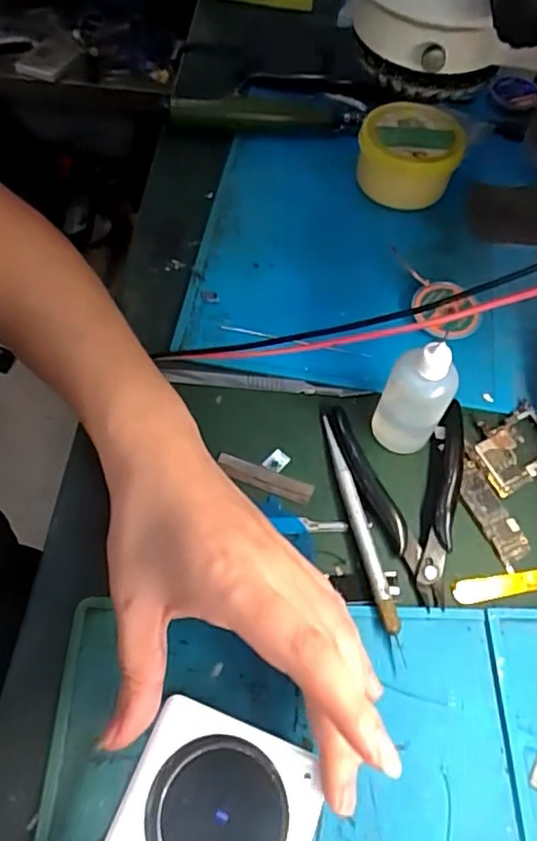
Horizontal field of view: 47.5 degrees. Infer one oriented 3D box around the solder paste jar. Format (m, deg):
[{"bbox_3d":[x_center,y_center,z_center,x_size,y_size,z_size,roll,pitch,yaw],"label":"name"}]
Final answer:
[{"bbox_3d":[0.104,-0.198,0.460,0.070,0.051,0.059,13,59,5],"label":"solder paste jar"}]

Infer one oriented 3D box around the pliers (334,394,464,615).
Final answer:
[{"bbox_3d":[0.083,0.041,0.340,0.074,0.013,0.112,-4,59,-5],"label":"pliers"}]

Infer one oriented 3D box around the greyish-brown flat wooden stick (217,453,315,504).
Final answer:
[{"bbox_3d":[-0.001,0.033,0.349,0.054,0.004,0.013,20,65,5],"label":"greyish-brown flat wooden stick"}]

